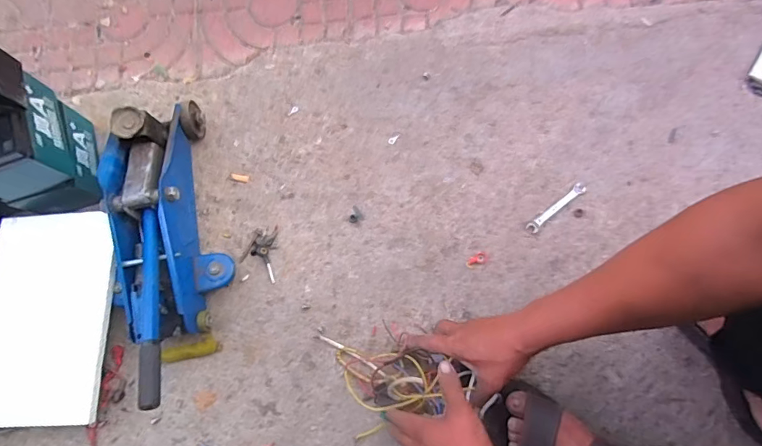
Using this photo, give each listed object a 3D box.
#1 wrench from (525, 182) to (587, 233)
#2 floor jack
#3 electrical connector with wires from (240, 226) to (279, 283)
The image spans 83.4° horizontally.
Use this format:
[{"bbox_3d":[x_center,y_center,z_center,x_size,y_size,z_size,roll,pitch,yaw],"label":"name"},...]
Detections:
[{"bbox_3d":[0.286,-0.026,0.693,0.117,0.008,0.018,-37,76,-10],"label":"wrench"},{"bbox_3d":[-0.303,0.017,0.606,0.129,0.163,0.418,-16,78,-2],"label":"floor jack"},{"bbox_3d":[-0.195,0.048,0.681,0.054,0.009,0.085,1,73,1],"label":"electrical connector with wires"}]

